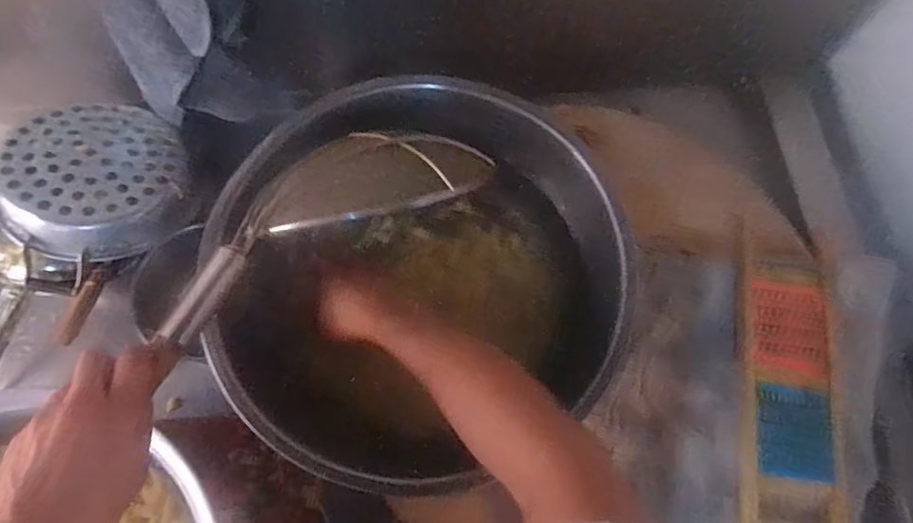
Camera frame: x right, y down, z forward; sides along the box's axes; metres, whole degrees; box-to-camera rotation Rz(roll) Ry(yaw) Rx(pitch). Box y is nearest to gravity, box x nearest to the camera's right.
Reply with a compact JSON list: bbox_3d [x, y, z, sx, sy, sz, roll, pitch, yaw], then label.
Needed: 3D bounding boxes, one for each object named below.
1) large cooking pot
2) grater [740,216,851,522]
[{"bbox_3d":[-0.028,0.021,0.594,0.432,0.174,0.394,1,71,-3],"label":"large cooking pot"},{"bbox_3d":[0.341,0.130,0.554,0.105,0.020,0.321,5,71,-1],"label":"grater"}]

